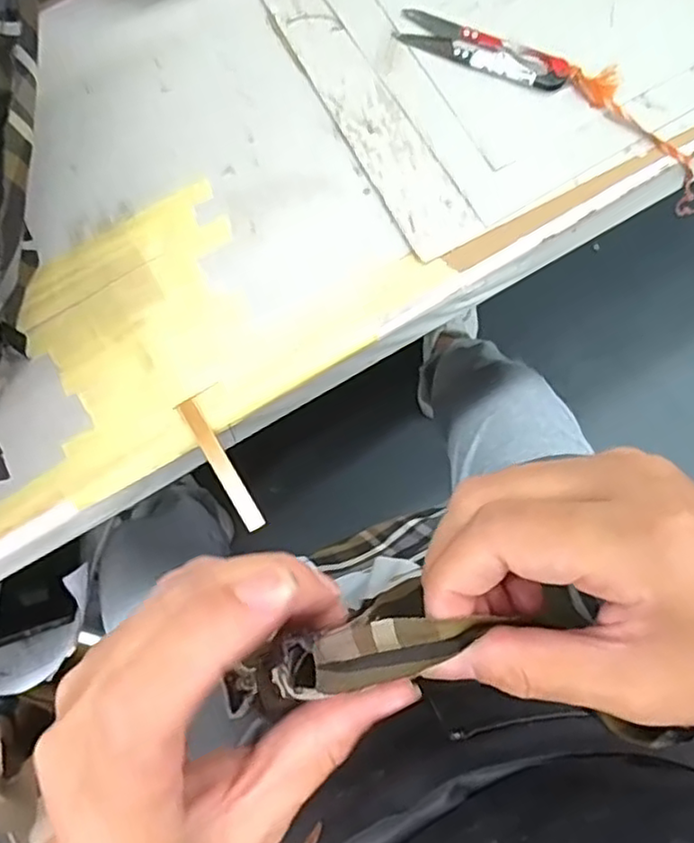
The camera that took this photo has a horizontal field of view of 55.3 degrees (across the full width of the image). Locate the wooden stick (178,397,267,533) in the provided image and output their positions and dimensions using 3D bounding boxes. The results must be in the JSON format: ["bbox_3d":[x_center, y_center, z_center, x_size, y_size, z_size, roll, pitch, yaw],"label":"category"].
[{"bbox_3d":[-0.067,0.023,0.355,0.010,0.005,0.078,-31,82,-6],"label":"wooden stick"}]

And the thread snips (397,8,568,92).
[{"bbox_3d":[0.082,-0.225,0.399,0.105,0.011,0.024,24,81,3],"label":"thread snips"}]

